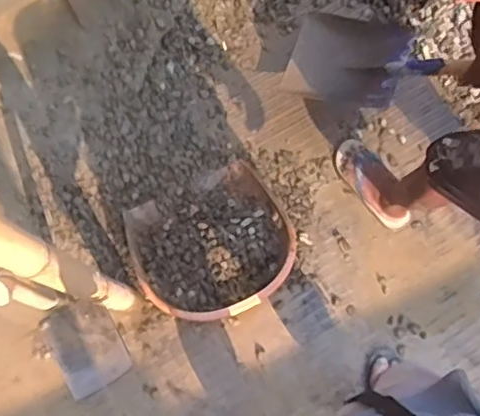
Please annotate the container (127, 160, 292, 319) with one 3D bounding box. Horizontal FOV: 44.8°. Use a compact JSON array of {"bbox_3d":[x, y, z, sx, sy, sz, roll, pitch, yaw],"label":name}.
[{"bbox_3d":[-0.069,0.092,1.497,0.392,0.106,0.371,-27,73,-7],"label":"container"}]

